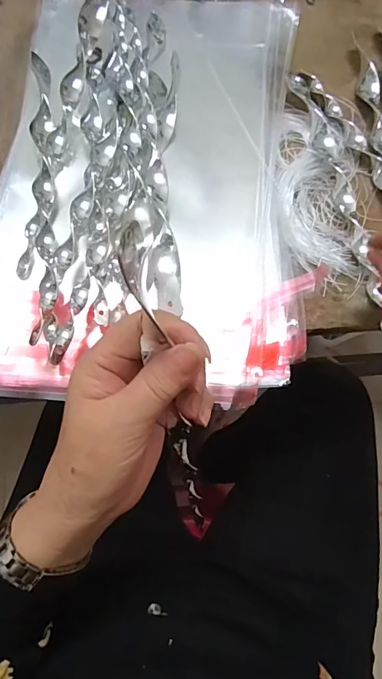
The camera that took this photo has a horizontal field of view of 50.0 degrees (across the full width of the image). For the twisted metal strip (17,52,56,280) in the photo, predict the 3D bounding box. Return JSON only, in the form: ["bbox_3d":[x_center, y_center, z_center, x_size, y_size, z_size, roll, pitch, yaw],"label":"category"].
[{"bbox_3d":[-0.129,-0.160,0.353,0.027,0.018,0.226,-2,71,-4],"label":"twisted metal strip"}]

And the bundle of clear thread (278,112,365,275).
[{"bbox_3d":[0.116,-0.140,0.374,0.077,0.009,0.170,8,70,0],"label":"bundle of clear thread"}]

